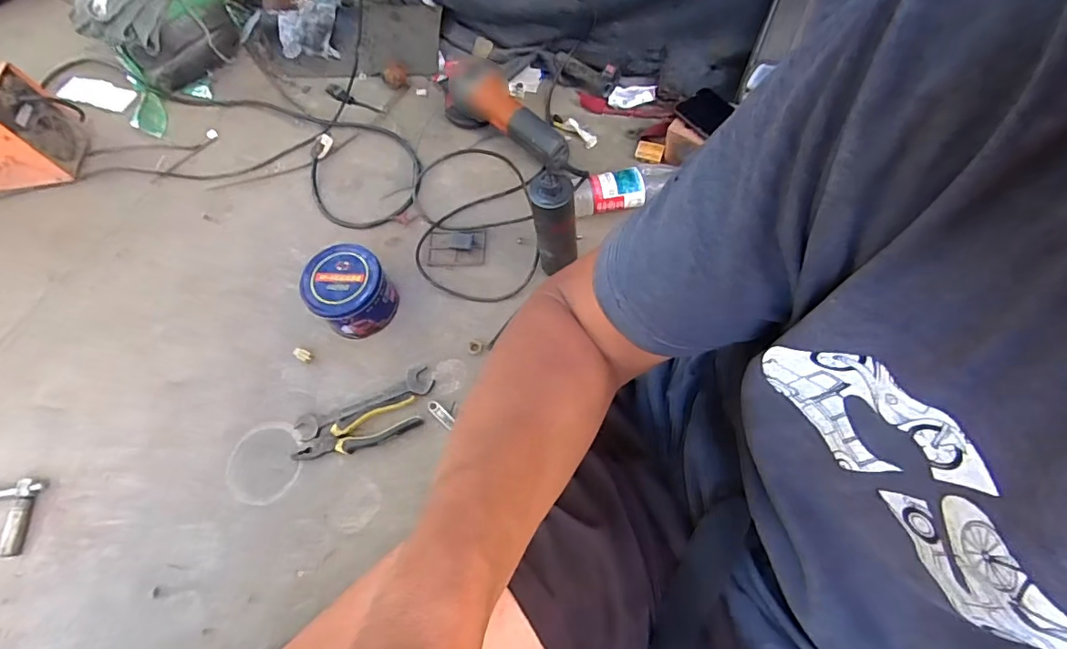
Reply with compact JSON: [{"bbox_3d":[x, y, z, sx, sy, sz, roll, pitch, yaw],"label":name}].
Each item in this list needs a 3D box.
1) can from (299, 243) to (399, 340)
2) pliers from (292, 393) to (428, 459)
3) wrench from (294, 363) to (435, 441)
[{"bbox_3d":[-0.292,-0.053,0.819,0.122,0.085,0.128,-2,65,4],"label":"can"},{"bbox_3d":[-0.266,0.161,0.782,0.190,0.021,0.061,-22,65,-5],"label":"pliers"},{"bbox_3d":[-0.263,0.119,0.803,0.213,0.013,0.049,-22,65,-5],"label":"wrench"}]

